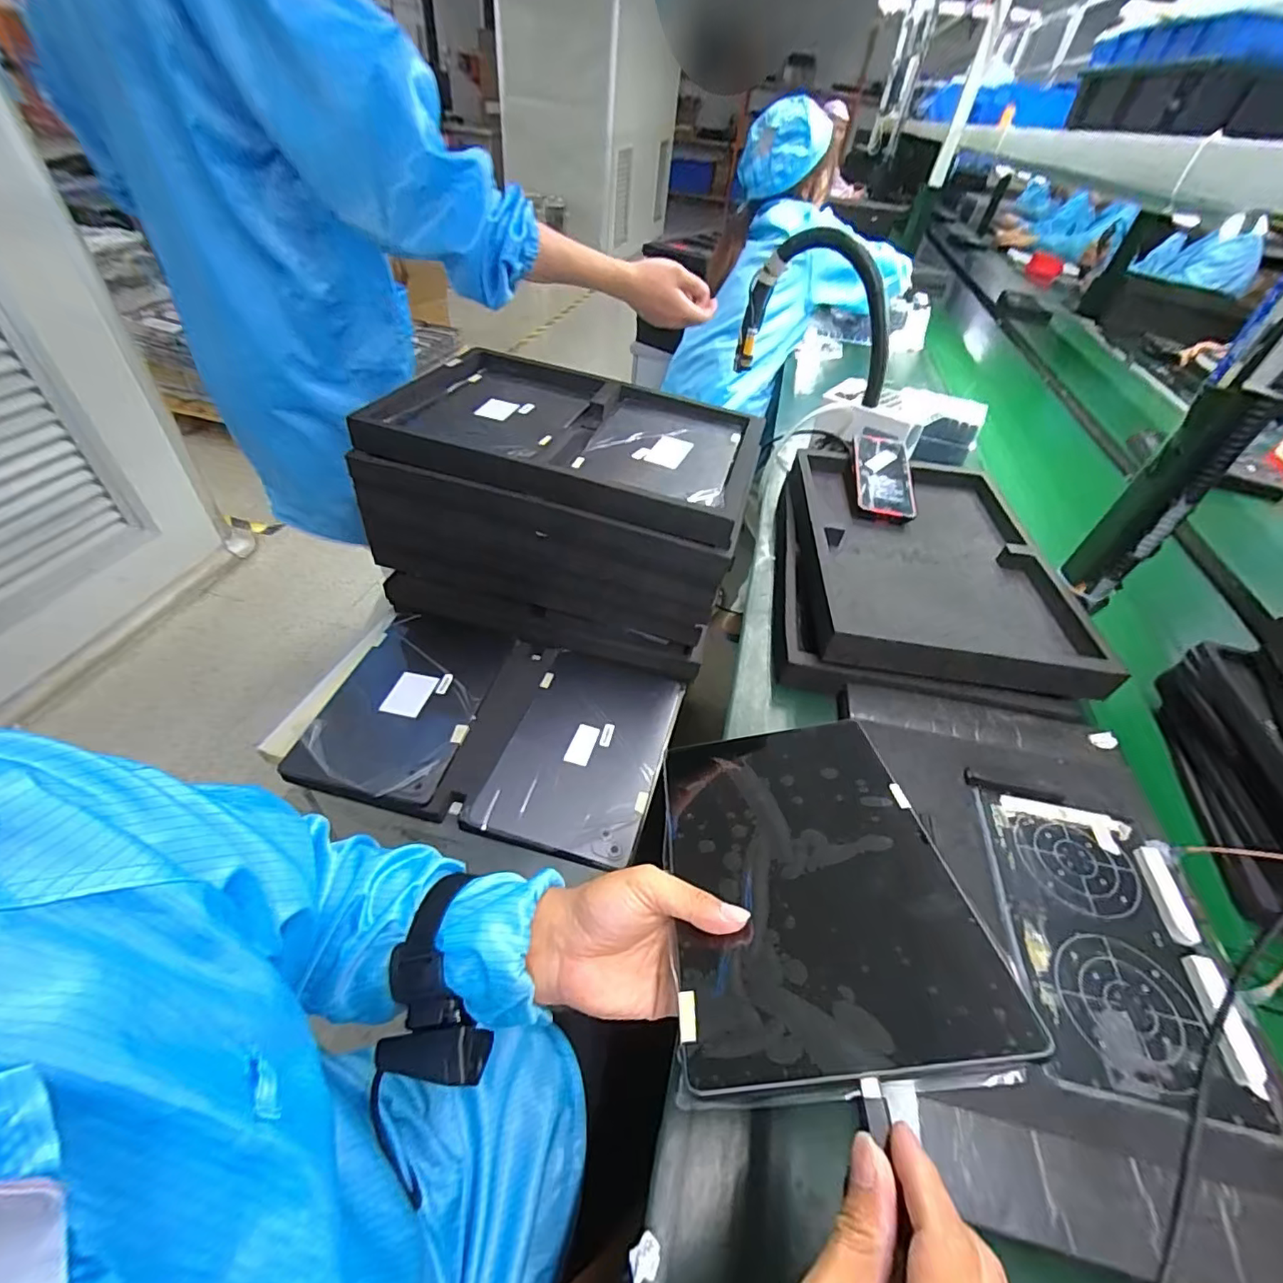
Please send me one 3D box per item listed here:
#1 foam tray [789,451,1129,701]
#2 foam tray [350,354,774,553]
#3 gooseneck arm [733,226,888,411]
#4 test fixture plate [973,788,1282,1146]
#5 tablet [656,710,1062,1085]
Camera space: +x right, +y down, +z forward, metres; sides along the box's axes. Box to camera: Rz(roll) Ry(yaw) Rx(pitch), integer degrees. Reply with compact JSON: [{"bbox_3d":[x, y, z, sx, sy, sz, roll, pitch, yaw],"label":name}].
[{"bbox_3d":[0.354,-0.118,0.702,0.303,0.040,0.422,9,45,1],"label":"foam tray"},{"bbox_3d":[-0.074,-0.246,0.662,0.414,0.056,0.299,14,45,6],"label":"foam tray"},{"bbox_3d":[0.289,-0.522,0.897,0.267,0.231,0.065,34,50,24],"label":"gooseneck arm"},{"bbox_3d":[0.340,0.211,0.403,0.131,0.012,0.206,13,45,5],"label":"test fixture plate"},{"bbox_3d":[0.101,0.139,0.358,0.165,0.008,0.244,-11,27,5],"label":"tablet"}]

